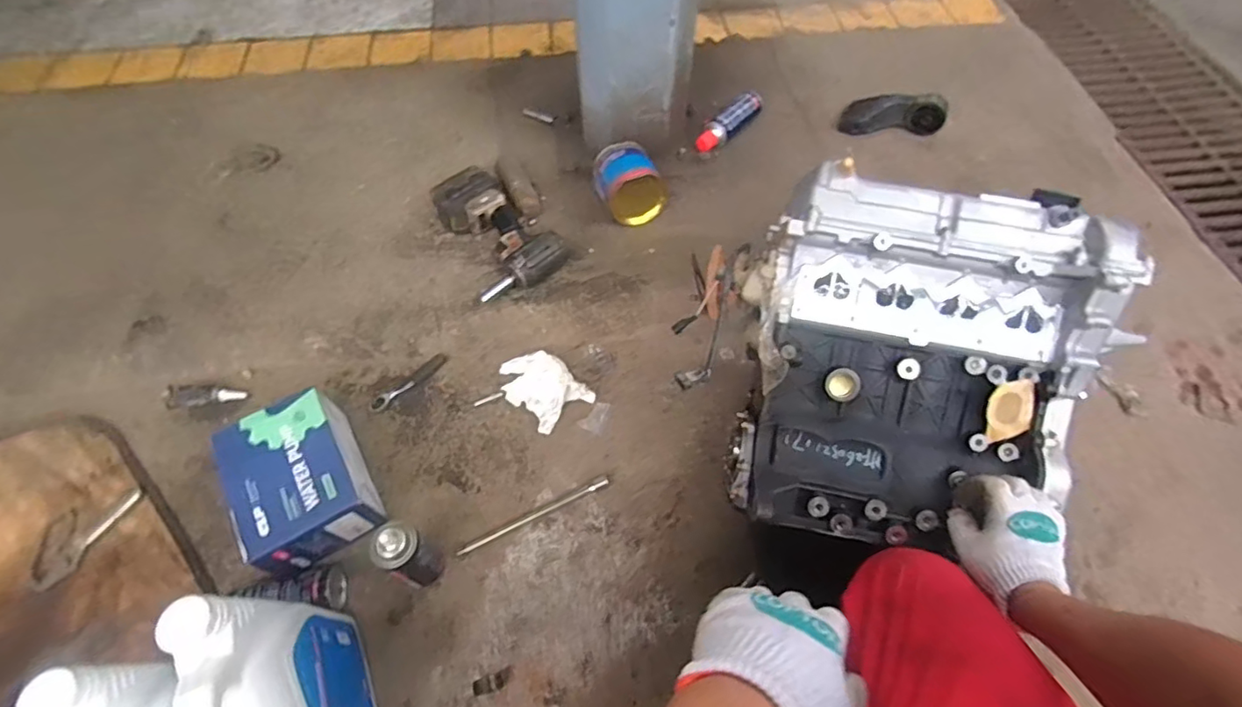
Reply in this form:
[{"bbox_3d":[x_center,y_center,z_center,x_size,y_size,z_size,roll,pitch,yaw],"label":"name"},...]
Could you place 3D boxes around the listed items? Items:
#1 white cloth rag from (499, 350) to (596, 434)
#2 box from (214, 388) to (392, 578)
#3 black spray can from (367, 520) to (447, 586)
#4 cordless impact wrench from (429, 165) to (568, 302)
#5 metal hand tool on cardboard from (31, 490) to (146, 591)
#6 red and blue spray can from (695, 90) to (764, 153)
[{"bbox_3d":[-0.136,0.055,0.971,0.104,0.029,0.155,-40,69,-22],"label":"white cloth rag"},{"bbox_3d":[-0.473,0.191,0.839,0.160,0.115,0.221,-26,64,-16],"label":"box"},{"bbox_3d":[-0.289,0.273,0.770,0.058,0.159,0.056,1,60,-2],"label":"black spray can"},{"bbox_3d":[-0.239,-0.232,1.080,0.178,0.090,0.278,-29,64,-16],"label":"cordless impact wrench"},{"bbox_3d":[-0.820,0.269,0.856,0.080,0.009,0.160,22,62,10],"label":"metal hand tool on cardboard"},{"bbox_3d":[0.242,-0.514,1.253,0.056,0.058,0.204,40,66,19],"label":"red and blue spray can"}]

